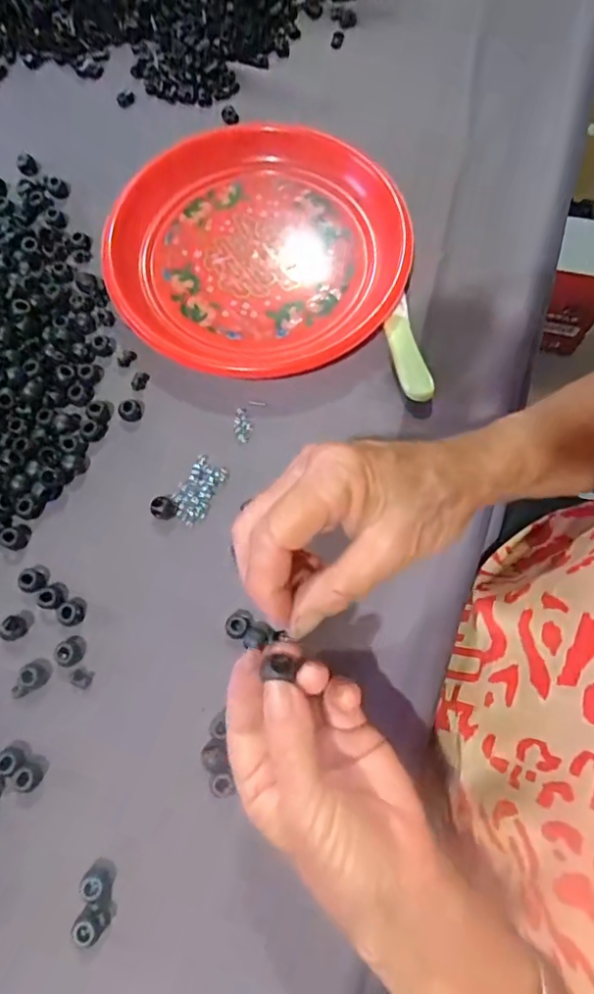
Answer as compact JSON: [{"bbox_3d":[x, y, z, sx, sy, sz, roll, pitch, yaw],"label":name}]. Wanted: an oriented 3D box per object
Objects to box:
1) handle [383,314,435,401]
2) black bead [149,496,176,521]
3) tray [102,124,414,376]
[{"bbox_3d":[0.083,-0.103,0.408,0.022,0.009,0.069,-12,74,-5],"label":"handle"},{"bbox_3d":[-0.090,0.007,0.371,0.015,0.011,0.014,1,73,-2],"label":"black bead"},{"bbox_3d":[-0.034,-0.196,0.431,0.225,0.026,0.208,1,73,-2],"label":"tray"}]

